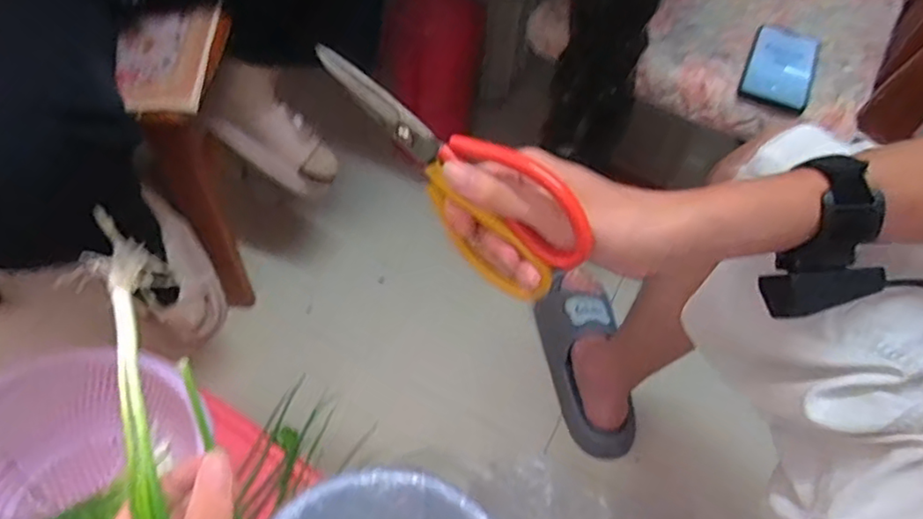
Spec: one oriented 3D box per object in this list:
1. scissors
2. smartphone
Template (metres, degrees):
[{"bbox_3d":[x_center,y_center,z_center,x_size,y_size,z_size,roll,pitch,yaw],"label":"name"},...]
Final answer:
[{"bbox_3d":[-0.013,-0.056,0.367,0.193,0.094,0.019,43,60,3],"label":"scissors"},{"bbox_3d":[0.401,-0.245,0.762,0.079,0.010,0.175,24,55,14],"label":"smartphone"}]

